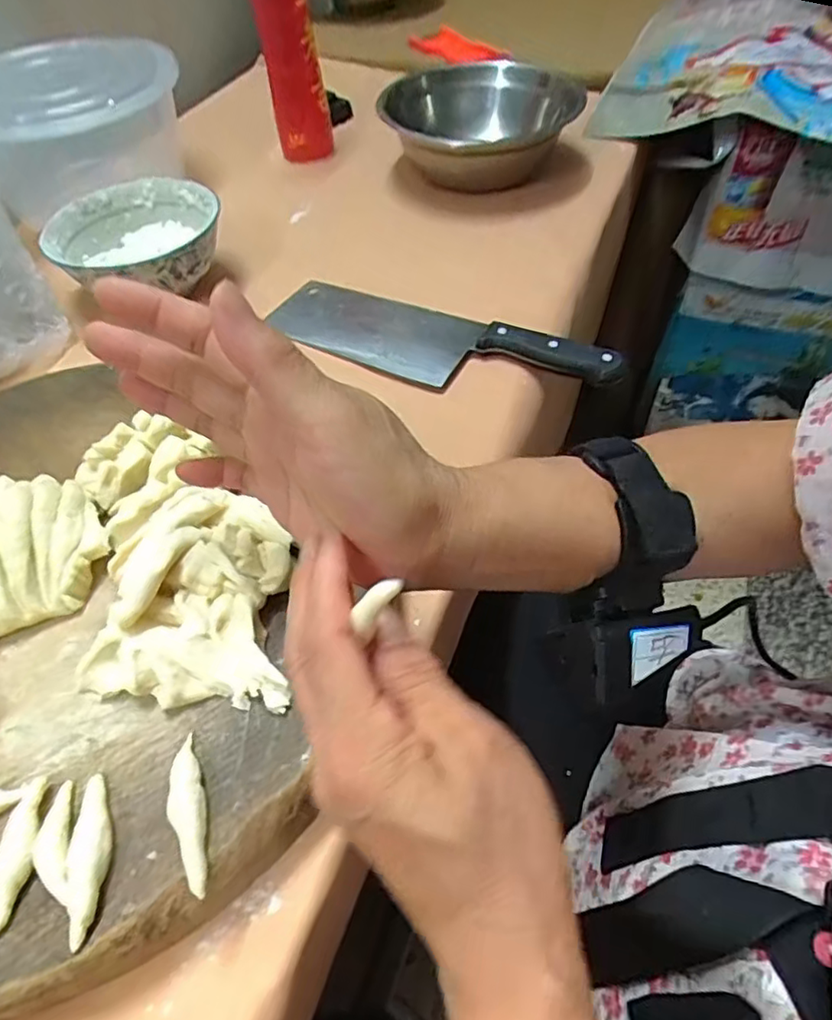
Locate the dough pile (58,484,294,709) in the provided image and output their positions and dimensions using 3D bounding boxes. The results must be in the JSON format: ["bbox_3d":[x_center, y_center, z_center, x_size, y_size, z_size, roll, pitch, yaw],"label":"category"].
[{"bbox_3d":[-0.107,0.038,0.293,0.092,0.033,0.104,-2,52,3],"label":"dough pile"}]

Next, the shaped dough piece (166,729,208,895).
[{"bbox_3d":[-0.092,0.121,0.244,0.013,0.007,0.059,-18,53,-9],"label":"shaped dough piece"}]

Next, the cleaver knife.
[{"bbox_3d":[0.009,-0.133,0.476,0.285,0.021,0.084,24,58,21],"label":"cleaver knife"}]

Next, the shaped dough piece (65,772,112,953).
[{"bbox_3d":[-0.128,0.134,0.237,0.015,0.005,0.059,-14,52,-6],"label":"shaped dough piece"}]

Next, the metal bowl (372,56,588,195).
[{"bbox_3d":[0.064,-0.389,0.615,0.192,0.083,0.192,1,52,5],"label":"metal bowl"}]

